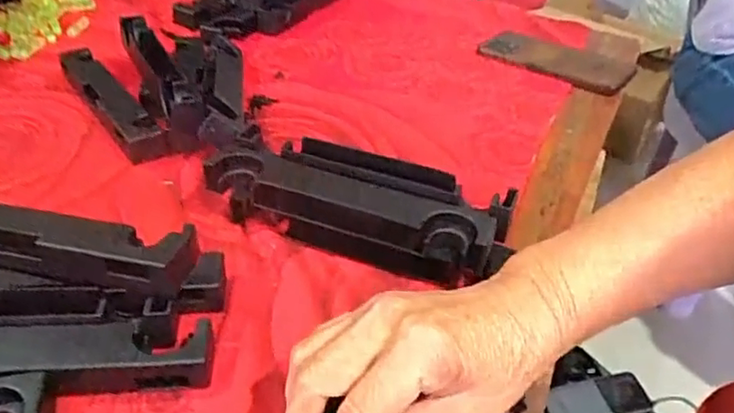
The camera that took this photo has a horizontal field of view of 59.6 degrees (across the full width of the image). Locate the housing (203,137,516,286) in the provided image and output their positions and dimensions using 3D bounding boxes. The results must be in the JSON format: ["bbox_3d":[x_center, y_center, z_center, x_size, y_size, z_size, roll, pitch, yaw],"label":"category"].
[{"bbox_3d":[-0.007,0.003,0.436,0.195,0.053,0.063,17,38,17],"label":"housing"}]

